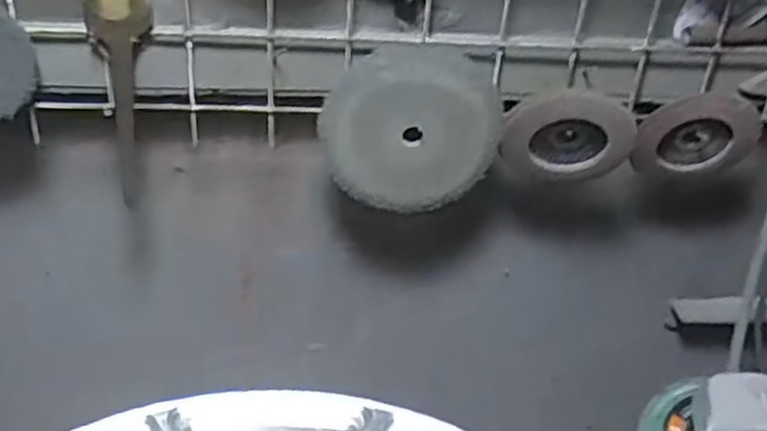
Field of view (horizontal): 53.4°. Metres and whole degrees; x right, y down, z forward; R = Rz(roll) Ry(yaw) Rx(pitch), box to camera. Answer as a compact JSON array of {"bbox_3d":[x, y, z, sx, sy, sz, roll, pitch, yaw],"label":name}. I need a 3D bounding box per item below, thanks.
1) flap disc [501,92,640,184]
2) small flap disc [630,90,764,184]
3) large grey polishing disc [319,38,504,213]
[{"bbox_3d":[0.137,-0.055,0.561,0.097,0.093,0.017,25,48,-23],"label":"flap disc"},{"bbox_3d":[0.241,-0.058,0.587,0.090,0.098,0.026,-29,44,29],"label":"small flap disc"},{"bbox_3d":[0.021,-0.063,0.551,0.126,0.124,0.010,-1,32,-7],"label":"large grey polishing disc"}]

